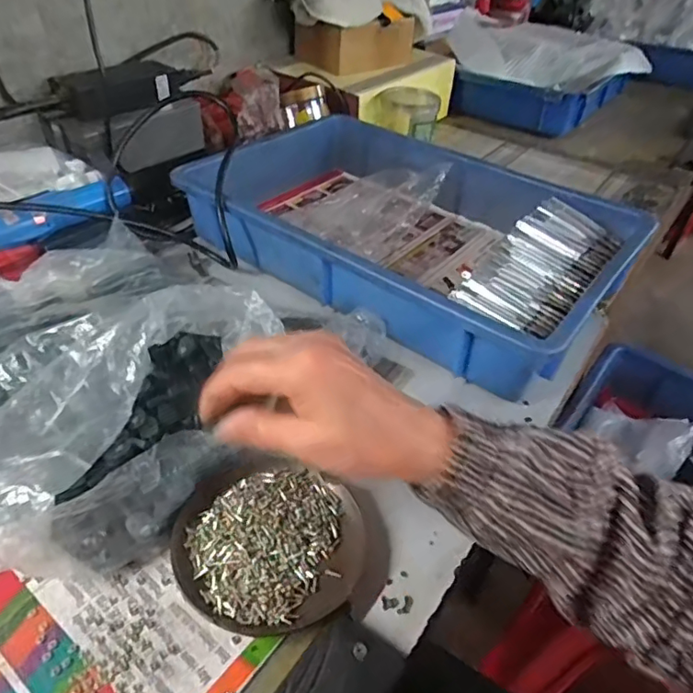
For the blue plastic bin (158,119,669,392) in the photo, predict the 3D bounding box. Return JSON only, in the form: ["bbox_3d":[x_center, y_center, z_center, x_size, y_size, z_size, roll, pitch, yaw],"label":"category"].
[{"bbox_3d":[0.062,-0.131,0.602,0.433,0.079,0.309,29,47,26],"label":"blue plastic bin"}]

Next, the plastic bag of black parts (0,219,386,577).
[{"bbox_3d":[-0.179,0.006,0.419,0.270,0.081,0.274,28,45,24],"label":"plastic bag of black parts"}]

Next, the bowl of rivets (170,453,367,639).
[{"bbox_3d":[-0.047,0.120,0.343,0.112,0.021,0.116,3,40,-3],"label":"bowl of rivets"}]

